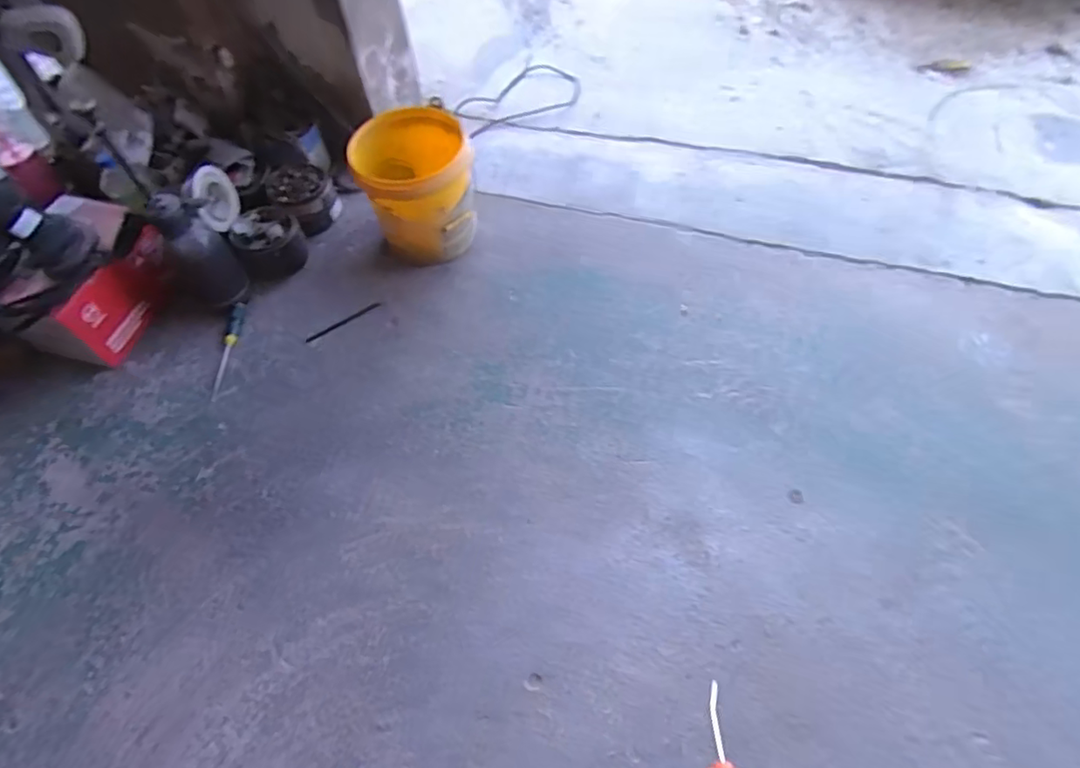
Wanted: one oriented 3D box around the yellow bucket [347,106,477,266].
[{"bbox_3d":[-0.287,-0.467,1.405,0.258,0.270,0.259,-1,58,2],"label":"yellow bucket"}]

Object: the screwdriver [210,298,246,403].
[{"bbox_3d":[-0.697,-0.079,1.304,0.035,0.025,0.249,-2,55,1],"label":"screwdriver"}]

